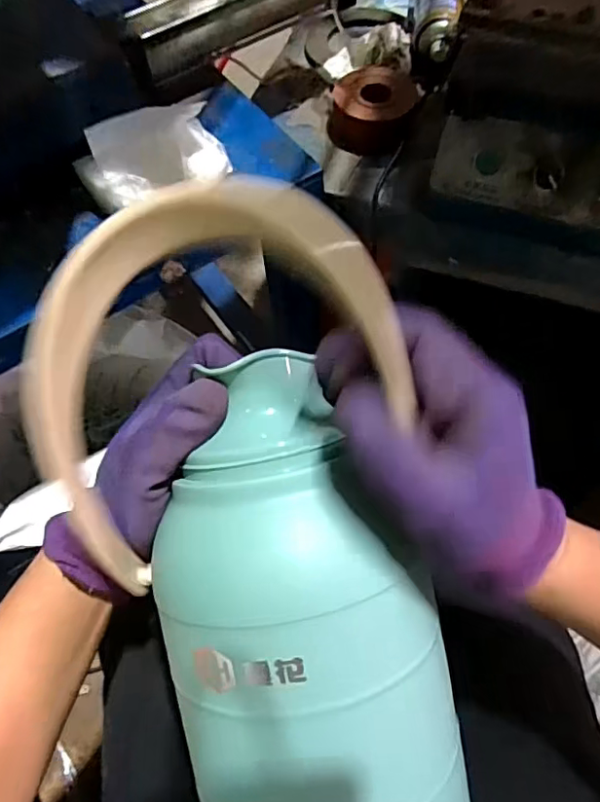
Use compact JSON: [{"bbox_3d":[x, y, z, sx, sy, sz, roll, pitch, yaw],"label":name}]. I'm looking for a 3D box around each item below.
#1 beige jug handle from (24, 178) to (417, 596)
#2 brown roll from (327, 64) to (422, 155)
[{"bbox_3d":[-0.055,-0.003,0.231,0.196,0.027,0.133,-38,102,18],"label":"beige jug handle"},{"bbox_3d":[0.089,-0.352,0.666,0.102,0.050,0.109,-1,63,3],"label":"brown roll"}]

